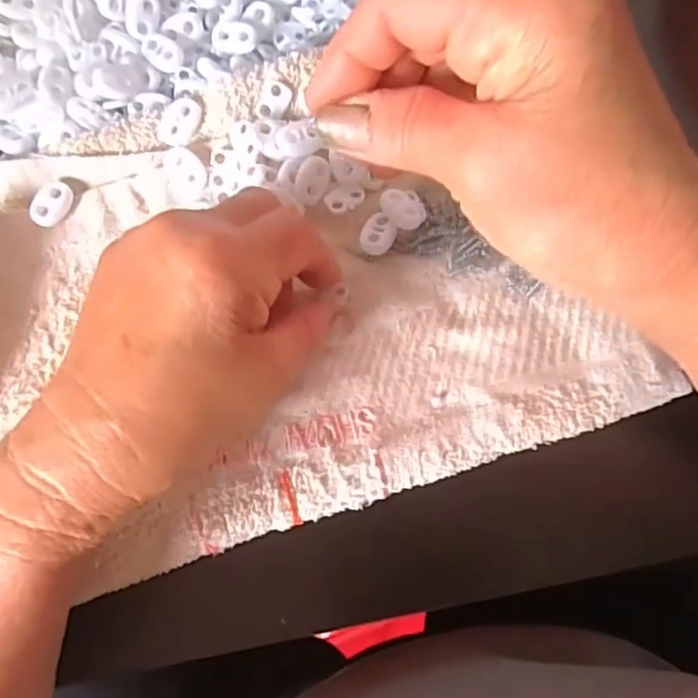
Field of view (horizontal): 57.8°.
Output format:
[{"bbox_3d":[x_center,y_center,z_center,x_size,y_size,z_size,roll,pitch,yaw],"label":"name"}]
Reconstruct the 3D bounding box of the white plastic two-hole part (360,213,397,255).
[{"bbox_3d":[0.012,-0.051,0.284,0.015,0.006,0.019,30,76,12],"label":"white plastic two-hole part"}]

